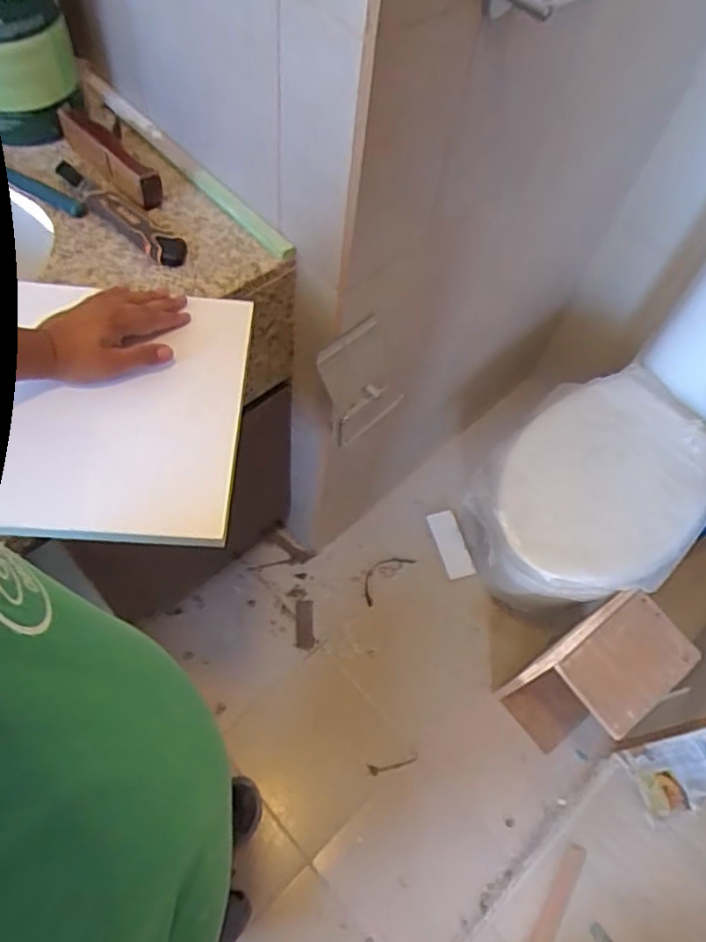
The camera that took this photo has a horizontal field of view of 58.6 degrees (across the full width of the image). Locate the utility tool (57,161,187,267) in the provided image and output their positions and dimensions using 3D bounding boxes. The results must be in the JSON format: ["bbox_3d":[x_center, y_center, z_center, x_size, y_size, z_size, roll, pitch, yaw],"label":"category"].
[{"bbox_3d":[-0.316,-0.344,0.837,0.240,0.028,0.042,35,62,13],"label":"utility tool"}]

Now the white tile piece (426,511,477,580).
[{"bbox_3d":[0.245,0.185,1.594,0.067,0.014,0.177,-24,64,9],"label":"white tile piece"}]

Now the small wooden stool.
[{"bbox_3d":[0.472,0.419,1.271,0.226,0.387,0.173,-31,68,-22],"label":"small wooden stool"}]

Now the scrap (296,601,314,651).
[{"bbox_3d":[-0.114,0.362,1.483,0.040,0.015,0.108,1,60,-6],"label":"scrap"}]

